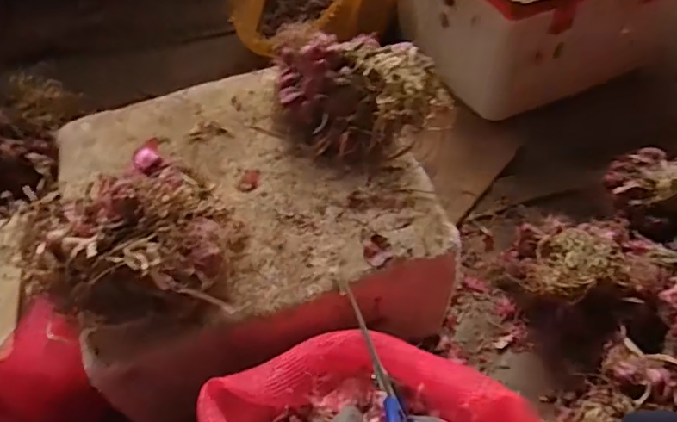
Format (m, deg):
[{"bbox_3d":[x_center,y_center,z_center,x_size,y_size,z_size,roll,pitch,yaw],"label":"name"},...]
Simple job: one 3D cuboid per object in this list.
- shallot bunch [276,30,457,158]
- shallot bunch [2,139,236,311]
[{"bbox_3d":[0.021,-0.147,0.666,0.227,0.112,0.130,12,55,10],"label":"shallot bunch"},{"bbox_3d":[-0.226,0.017,0.572,0.222,0.110,0.190,-2,54,1],"label":"shallot bunch"}]

